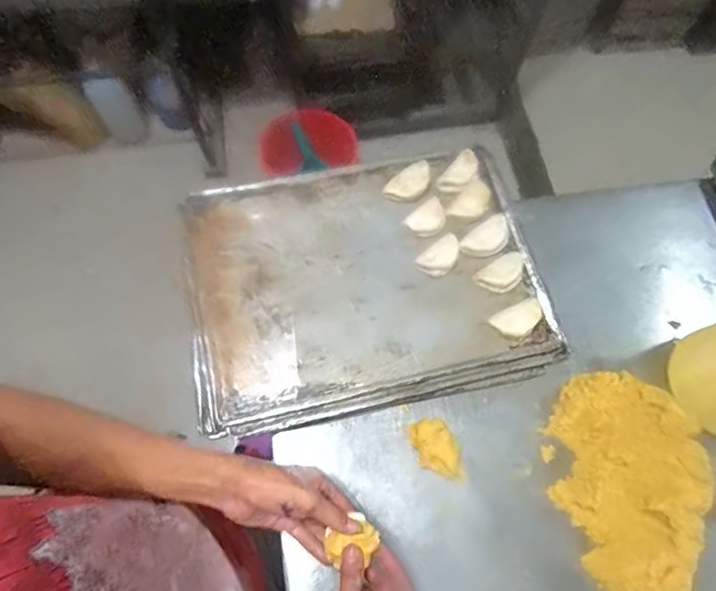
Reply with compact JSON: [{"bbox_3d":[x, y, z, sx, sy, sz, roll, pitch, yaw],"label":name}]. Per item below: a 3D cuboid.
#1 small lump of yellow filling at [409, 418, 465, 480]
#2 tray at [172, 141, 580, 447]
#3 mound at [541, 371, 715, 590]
[{"bbox_3d":[0.099,0.191,0.589,0.049,0.019,0.076,-18,70,-9],"label":"small lump of yellow filling"},{"bbox_3d":[0.009,-0.021,0.652,0.465,0.044,0.340,-11,69,-7],"label":"tray"},{"bbox_3d":[0.323,0.222,0.559,0.160,0.074,0.265,-1,68,-2],"label":"mound"}]

